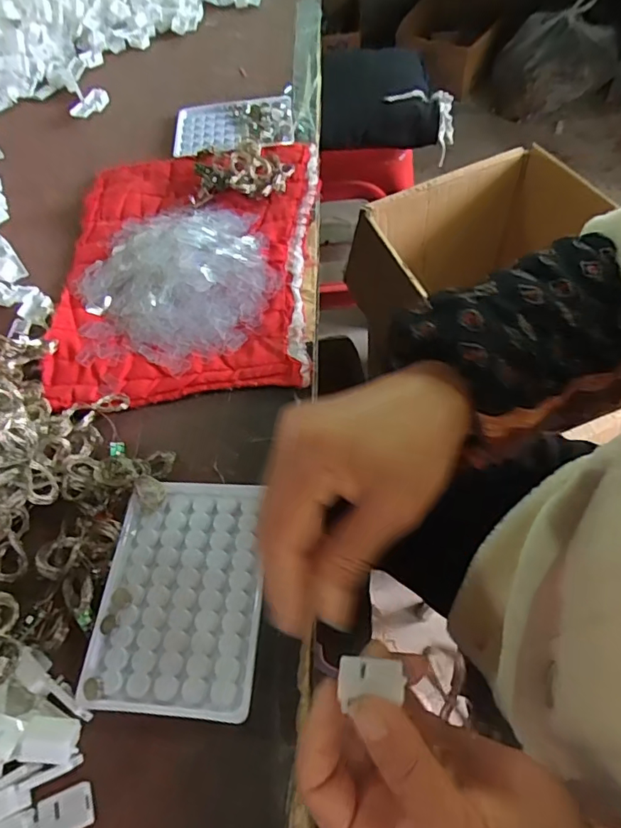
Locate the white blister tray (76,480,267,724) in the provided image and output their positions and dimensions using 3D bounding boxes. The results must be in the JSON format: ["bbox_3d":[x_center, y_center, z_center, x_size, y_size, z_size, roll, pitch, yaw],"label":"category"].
[{"bbox_3d":[-0.074,0.107,0.316,0.092,0.025,0.129,2,59,6],"label":"white blister tray"}]

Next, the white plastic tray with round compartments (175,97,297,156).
[{"bbox_3d":[-0.086,-0.322,0.578,0.132,0.008,0.096,-6,59,1],"label":"white plastic tray with round compartments"}]

